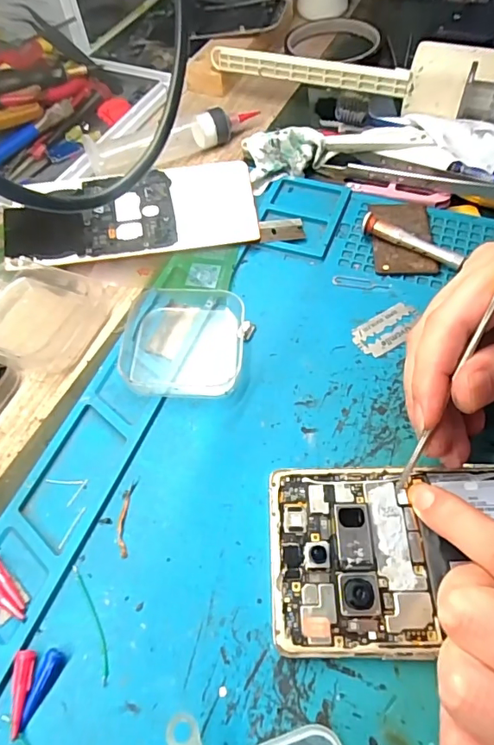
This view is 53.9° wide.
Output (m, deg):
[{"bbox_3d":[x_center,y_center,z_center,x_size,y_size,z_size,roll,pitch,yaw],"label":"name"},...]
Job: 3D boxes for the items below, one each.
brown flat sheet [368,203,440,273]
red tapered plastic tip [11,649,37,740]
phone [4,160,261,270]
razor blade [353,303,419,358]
[{"bbox_3d":[0.097,-0.086,0.302,0.036,0.008,0.059,3,57,5],"label":"brown flat sheet"},{"bbox_3d":[-0.084,0.120,0.182,0.007,0.005,0.027,-5,57,-1],"label":"red tapered plastic tip"},{"bbox_3d":[-0.074,-0.104,0.317,0.160,0.014,0.071,-7,57,-2],"label":"phone"},{"bbox_3d":[0.078,-0.024,0.267,0.040,0.004,0.023,-30,61,-16],"label":"razor blade"}]

